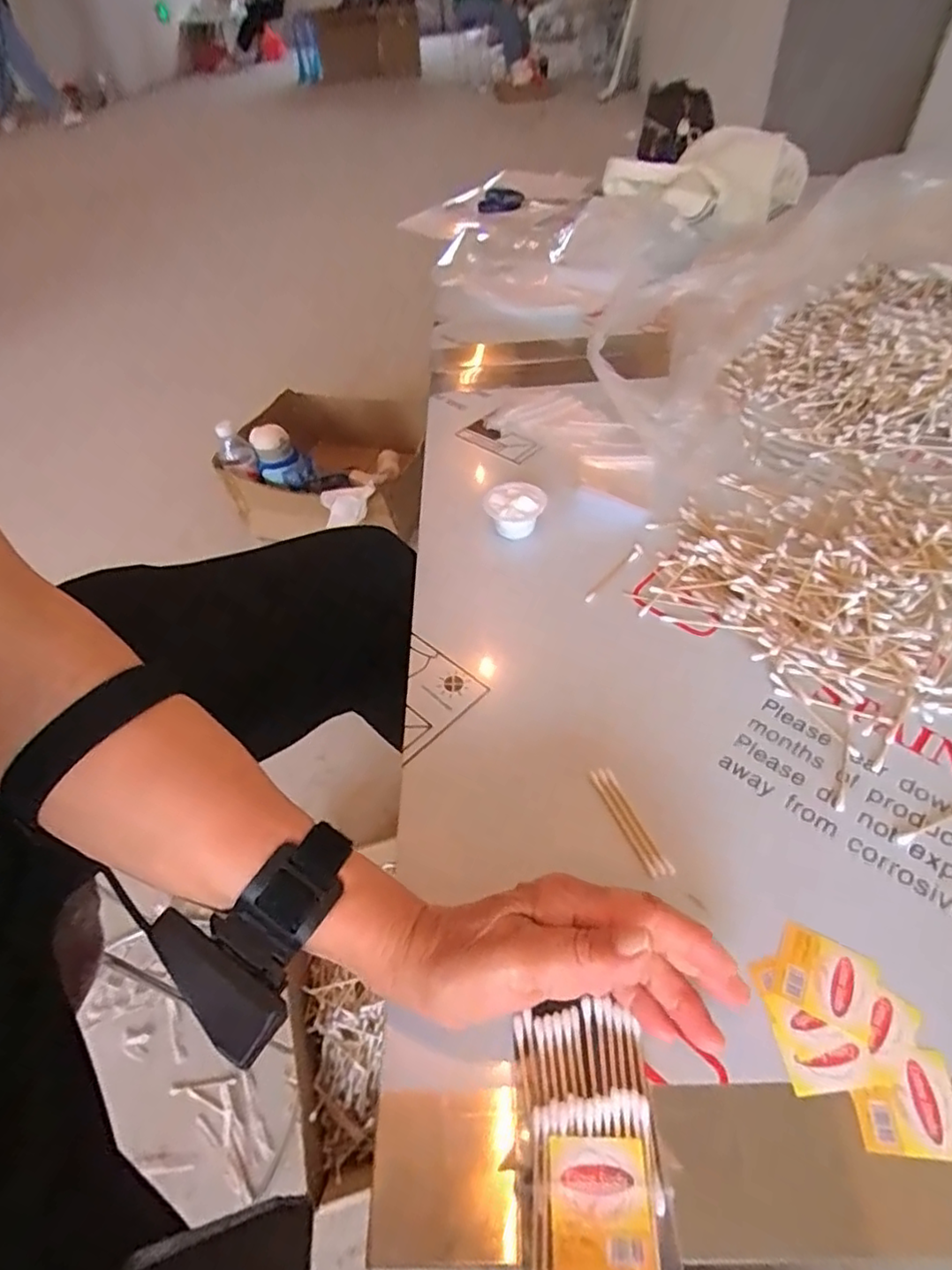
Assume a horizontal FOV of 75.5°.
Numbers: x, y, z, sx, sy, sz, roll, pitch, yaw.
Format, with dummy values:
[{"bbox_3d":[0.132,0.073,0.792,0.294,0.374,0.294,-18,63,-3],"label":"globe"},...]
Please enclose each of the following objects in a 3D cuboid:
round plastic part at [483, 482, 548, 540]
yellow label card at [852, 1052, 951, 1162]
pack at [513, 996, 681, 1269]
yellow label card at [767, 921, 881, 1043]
[{"bbox_3d":[0.035,-0.108,0.547,0.053,0.034,0.048,-1,49,6],"label":"round plastic part"},{"bbox_3d":[0.188,0.204,0.268,0.044,0.004,0.037,-1,49,6],"label":"yellow label card"},{"bbox_3d":[0.049,0.240,0.247,0.060,0.010,0.151,-3,49,4],"label":"pack"},{"bbox_3d":[0.172,0.170,0.303,0.043,0.004,0.039,21,54,28],"label":"yellow label card"}]

